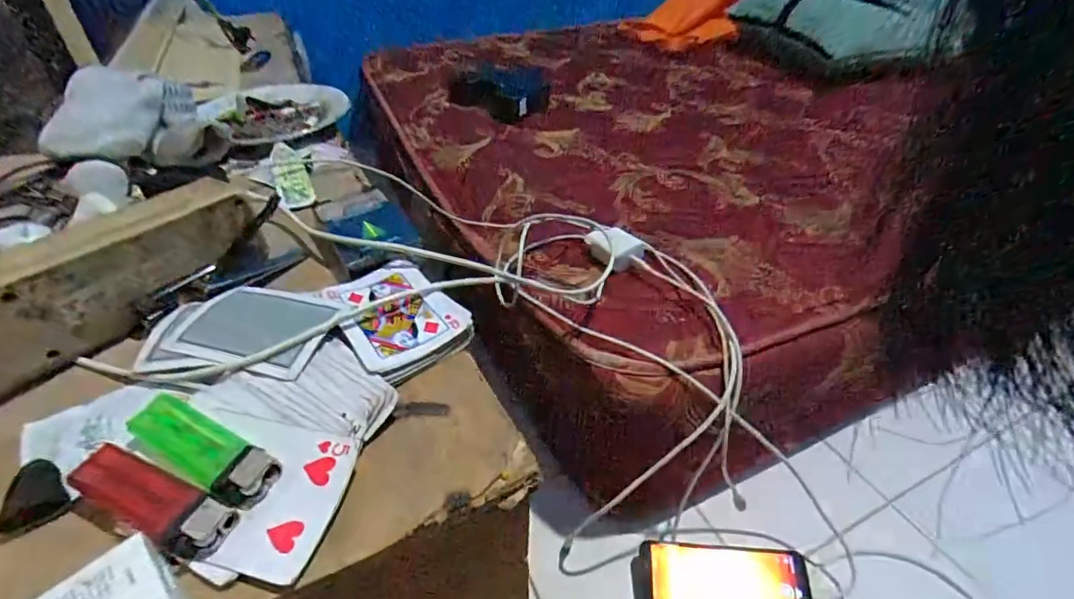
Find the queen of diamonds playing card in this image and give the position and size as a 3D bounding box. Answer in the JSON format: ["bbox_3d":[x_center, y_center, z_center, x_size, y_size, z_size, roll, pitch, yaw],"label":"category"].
[{"bbox_3d":[-0.087,0.007,0.311,0.065,0.007,0.089,-25,46,-27],"label":"queen of diamonds playing card"}]

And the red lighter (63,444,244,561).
[{"bbox_3d":[-0.164,0.085,0.216,0.079,0.008,0.022,16,42,18],"label":"red lighter"}]

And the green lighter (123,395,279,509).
[{"bbox_3d":[-0.155,0.068,0.233,0.081,0.008,0.025,19,43,21],"label":"green lighter"}]

